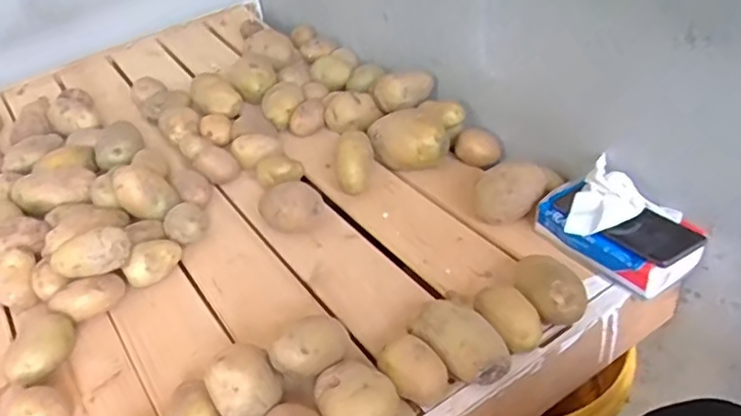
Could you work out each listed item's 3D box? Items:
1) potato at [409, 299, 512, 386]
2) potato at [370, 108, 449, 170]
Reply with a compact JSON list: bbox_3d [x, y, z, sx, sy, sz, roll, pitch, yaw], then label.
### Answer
[{"bbox_3d":[0.086,0.131,0.584,0.054,0.053,0.096,-30,45,-26],"label":"potato"},{"bbox_3d":[0.050,-0.092,0.835,0.109,0.064,0.055,5,41,13],"label":"potato"}]

